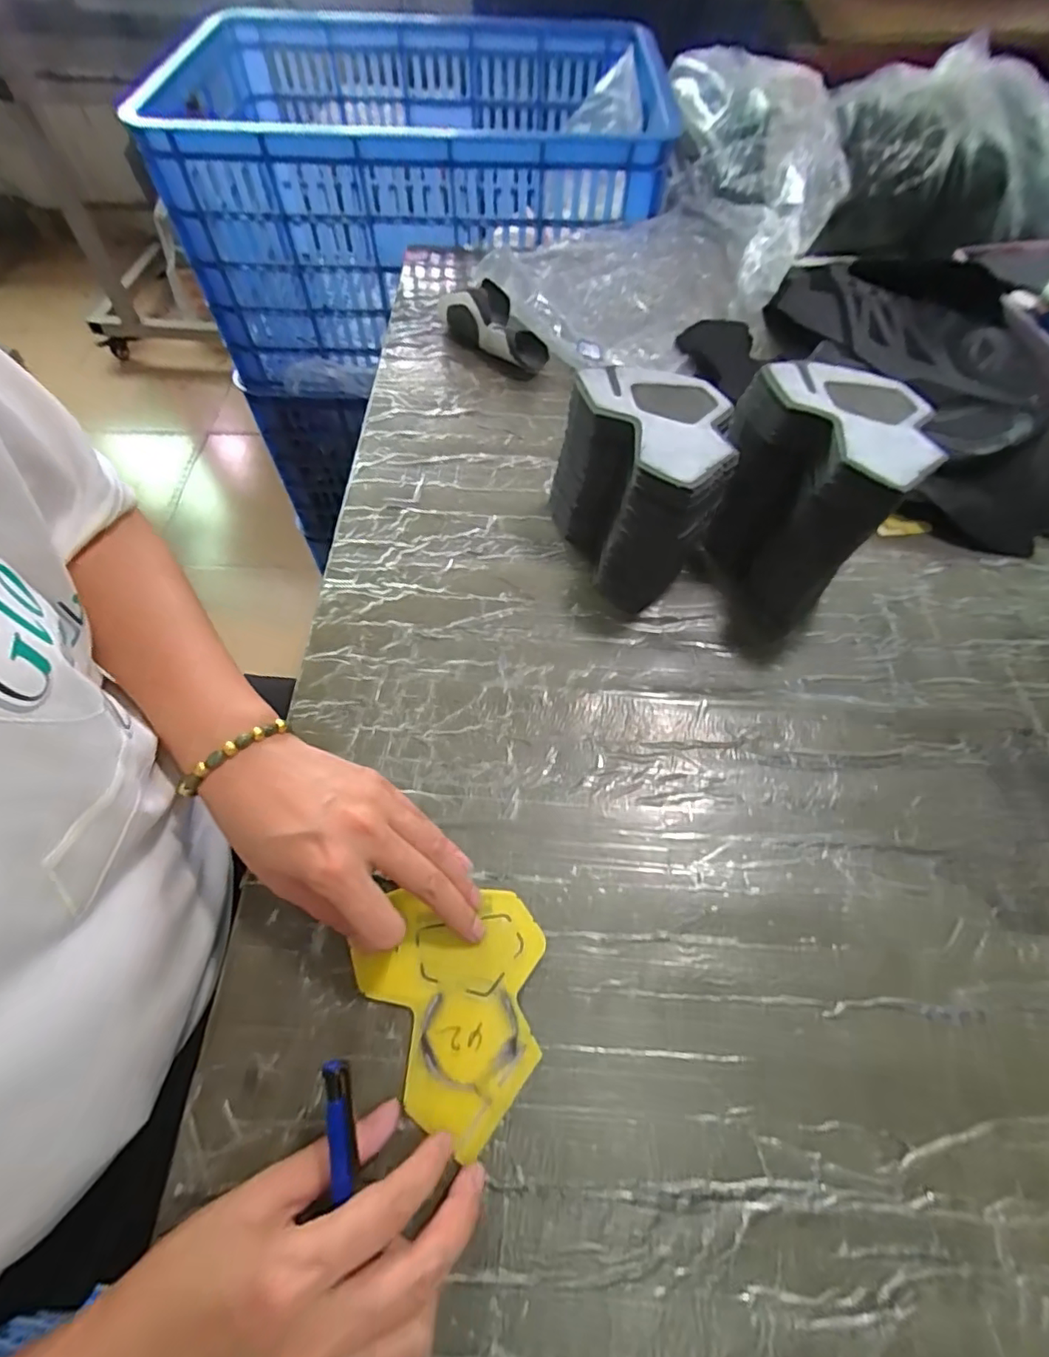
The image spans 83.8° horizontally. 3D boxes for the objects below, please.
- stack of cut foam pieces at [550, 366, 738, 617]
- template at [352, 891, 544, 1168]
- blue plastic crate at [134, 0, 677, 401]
[{"bbox_3d":[0.077,-0.135,0.422,0.107,0.114,0.116,8,60,3],"label":"stack of cut foam pieces"},{"bbox_3d":[-0.036,0.165,0.310,0.105,0.006,0.105,1,60,-1],"label":"template"},{"bbox_3d":[-0.133,-0.669,0.821,0.565,0.283,0.437,-3,60,-3],"label":"blue plastic crate"}]

